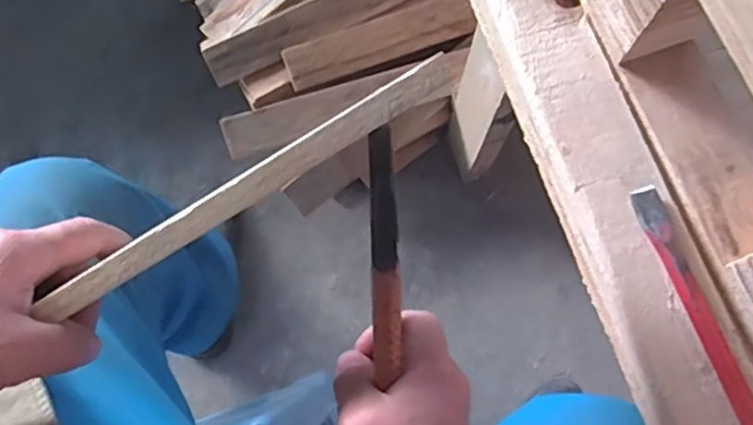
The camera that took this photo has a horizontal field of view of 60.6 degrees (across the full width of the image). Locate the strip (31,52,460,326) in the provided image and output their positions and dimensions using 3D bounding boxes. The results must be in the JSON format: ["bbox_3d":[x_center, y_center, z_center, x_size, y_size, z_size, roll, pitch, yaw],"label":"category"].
[{"bbox_3d":[-0.064,-0.010,0.309,0.225,0.004,0.017,-30,100,6],"label":"strip"}]

